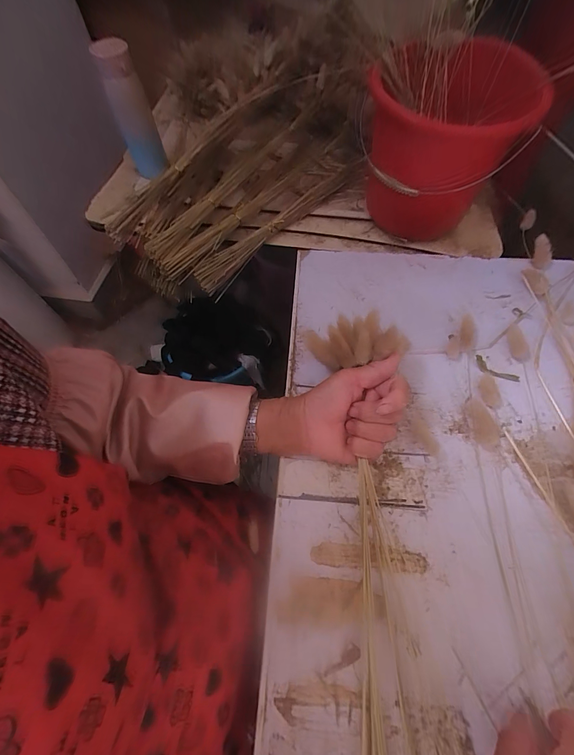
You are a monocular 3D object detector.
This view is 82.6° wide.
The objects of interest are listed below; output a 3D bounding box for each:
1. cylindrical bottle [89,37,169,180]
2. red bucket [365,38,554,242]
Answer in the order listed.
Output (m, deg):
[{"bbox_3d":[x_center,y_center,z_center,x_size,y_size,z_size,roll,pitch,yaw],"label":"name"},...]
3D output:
[{"bbox_3d":[-0.263,-0.450,0.557,0.061,0.191,0.063,-1,61,2],"label":"cylindrical bottle"},{"bbox_3d":[0.227,-0.340,0.504,0.190,0.210,0.237,-3,61,1],"label":"red bucket"}]

